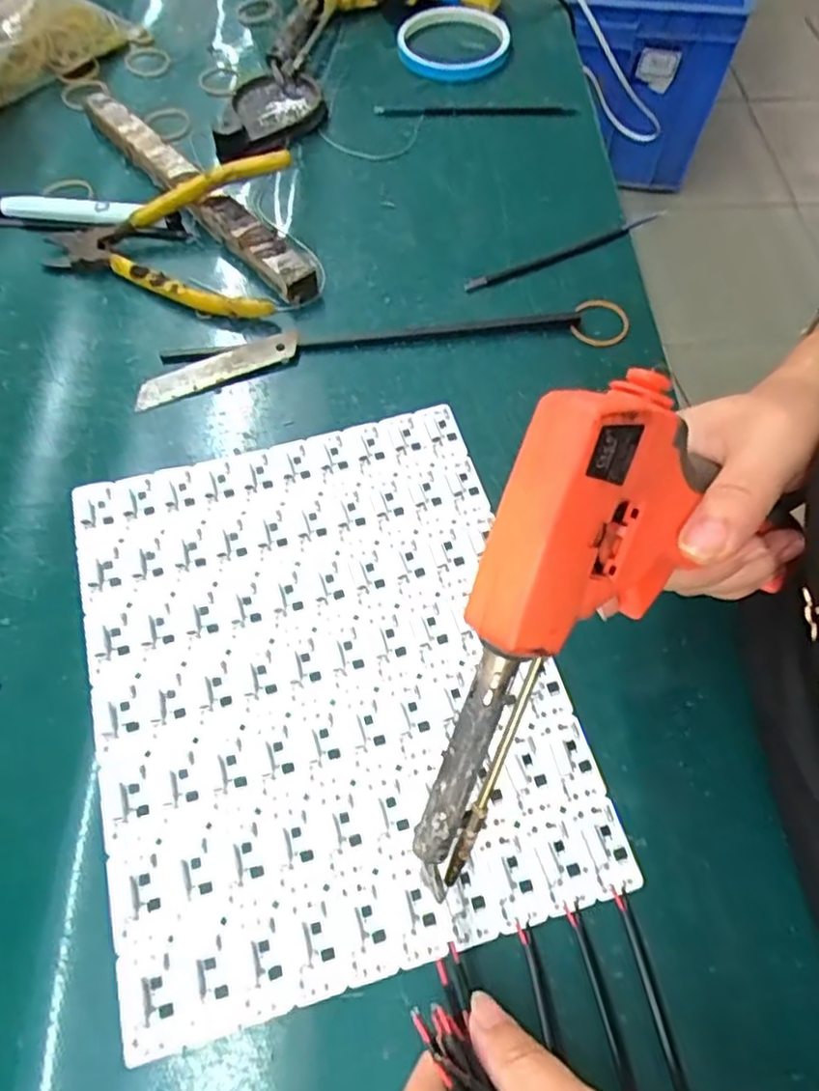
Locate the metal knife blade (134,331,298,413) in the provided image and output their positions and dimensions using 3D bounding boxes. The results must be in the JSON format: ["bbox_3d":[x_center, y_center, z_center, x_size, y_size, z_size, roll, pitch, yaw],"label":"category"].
[{"bbox_3d":[-0.107,-0.099,0.382,0.093,0.004,0.019,-23,80,-9],"label":"metal knife blade"}]

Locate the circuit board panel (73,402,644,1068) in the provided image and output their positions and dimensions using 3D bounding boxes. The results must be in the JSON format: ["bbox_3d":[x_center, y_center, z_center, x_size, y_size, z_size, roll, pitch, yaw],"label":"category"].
[{"bbox_3d":[-0.038,0.053,0.306,0.194,0.005,0.240,-15,65,-9],"label":"circuit board panel"}]

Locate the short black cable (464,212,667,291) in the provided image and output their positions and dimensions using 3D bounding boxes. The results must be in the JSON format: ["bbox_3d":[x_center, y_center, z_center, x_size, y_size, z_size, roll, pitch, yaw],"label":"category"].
[{"bbox_3d":[0.100,-0.185,0.432,0.146,0.004,0.009,-24,65,-12],"label":"short black cable"}]

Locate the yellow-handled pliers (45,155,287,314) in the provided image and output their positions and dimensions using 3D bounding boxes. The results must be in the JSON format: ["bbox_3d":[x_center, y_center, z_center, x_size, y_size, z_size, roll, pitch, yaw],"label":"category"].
[{"bbox_3d":[-0.149,-0.191,0.414,0.141,0.039,0.110,2,63,1],"label":"yellow-handled pliers"}]

